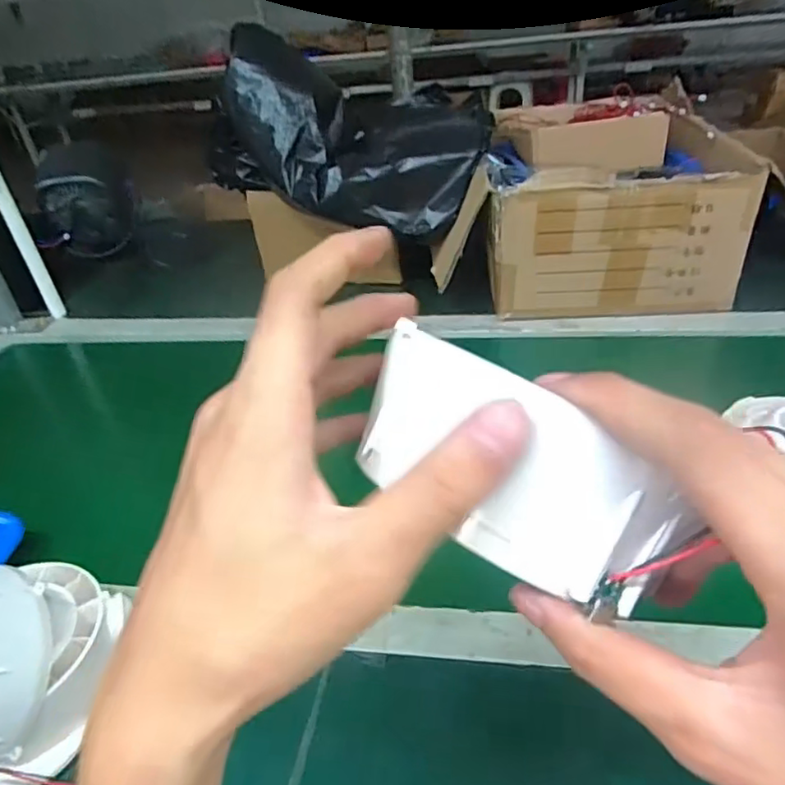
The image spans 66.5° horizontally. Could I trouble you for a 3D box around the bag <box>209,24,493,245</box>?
[{"bbox_3d":[-0.058,-0.318,0.755,0.304,0.208,0.173,9,39,21],"label":"bag"}]

